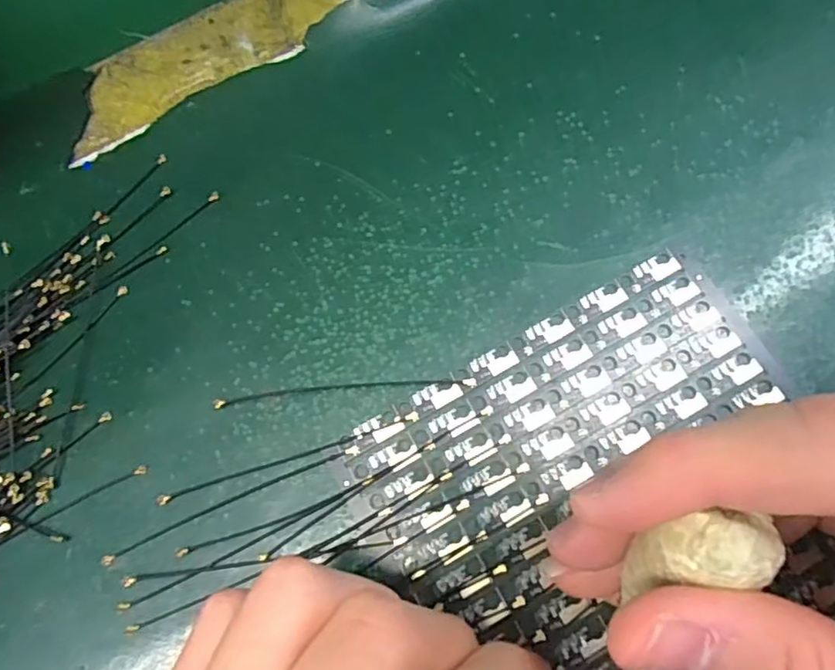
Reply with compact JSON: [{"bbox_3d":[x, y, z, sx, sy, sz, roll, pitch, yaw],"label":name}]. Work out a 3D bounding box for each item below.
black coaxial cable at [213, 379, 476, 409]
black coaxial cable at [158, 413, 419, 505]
[{"bbox_3d":[-0.022,0.017,0.179,0.078,0.004,0.004,-5,73,1],"label":"black coaxial cable"},{"bbox_3d":[-0.037,0.036,0.173,0.079,0.004,0.004,-18,73,-3],"label":"black coaxial cable"}]

